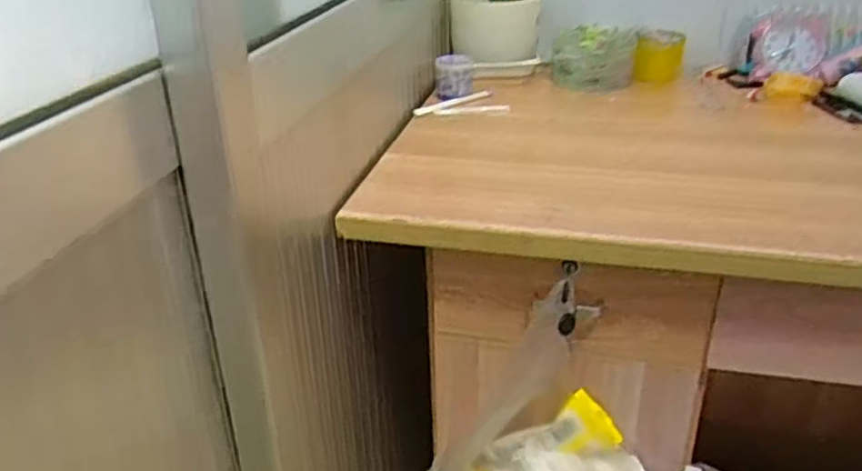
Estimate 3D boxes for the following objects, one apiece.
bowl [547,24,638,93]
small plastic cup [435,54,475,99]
[{"bbox_3d":[0.233,-0.258,1.045,0.122,0.066,0.108,4,29,11],"label":"bowl"},{"bbox_3d":[0.032,-0.218,0.989,0.052,0.046,0.052,0,28,2],"label":"small plastic cup"}]

